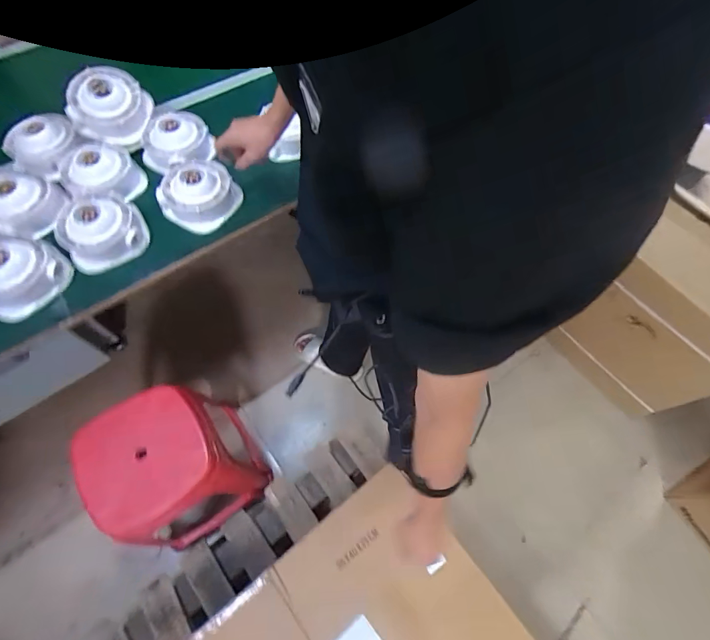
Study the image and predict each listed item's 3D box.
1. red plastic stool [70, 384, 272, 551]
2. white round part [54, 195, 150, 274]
[{"bbox_3d":[-0.439,0.377,0.972,0.294,0.368,0.303,-30,70,-16],"label":"red plastic stool"},{"bbox_3d":[-0.458,-0.160,0.691,0.138,0.063,0.139,1,65,-3],"label":"white round part"}]

